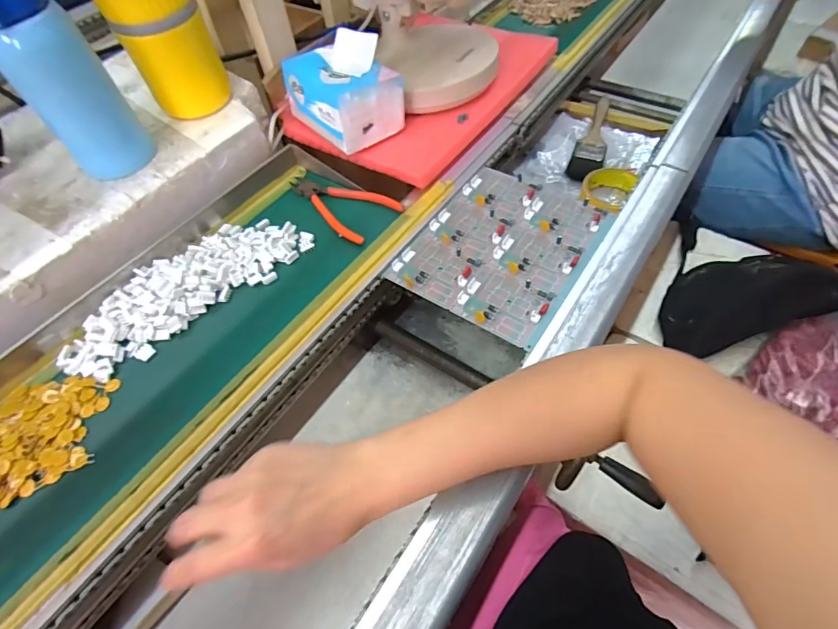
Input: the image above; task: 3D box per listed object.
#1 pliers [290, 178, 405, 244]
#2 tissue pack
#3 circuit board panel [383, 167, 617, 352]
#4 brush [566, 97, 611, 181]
[{"bbox_3d":[-0.101,-0.127,0.522,0.149,0.013,0.069,20,60,17],"label":"pliers"},{"bbox_3d":[-0.093,-0.277,0.536,0.098,0.085,0.128,-36,61,-19],"label":"tissue pack"},{"bbox_3d":[0.097,-0.080,0.496,0.176,0.008,0.214,28,63,21],"label":"circuit board panel"},{"bbox_3d":[0.278,-0.278,0.703,0.048,0.028,0.196,18,59,16],"label":"brush"}]

